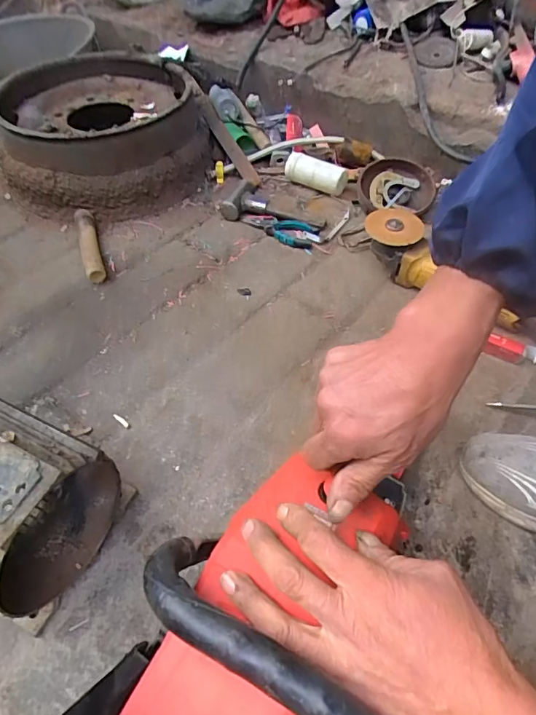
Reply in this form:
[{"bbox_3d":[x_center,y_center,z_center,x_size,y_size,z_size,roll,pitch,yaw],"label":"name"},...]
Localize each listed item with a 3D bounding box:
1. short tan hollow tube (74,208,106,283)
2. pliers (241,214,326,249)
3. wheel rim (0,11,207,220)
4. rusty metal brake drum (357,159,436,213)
[{"bbox_3d":[-0.324,-0.208,0.841,0.032,0.031,0.192,-17,53,-11],"label":"short tan hollow tube"},{"bbox_3d":[0.019,-0.242,0.871,0.160,0.020,0.057,16,54,15],"label":"pliers"},{"bbox_3d":[-0.340,-0.493,0.988,0.386,0.151,0.449,-6,52,-2],"label":"wheel rim"},{"bbox_3d":[0.246,-0.327,0.886,0.143,0.047,0.128,8,52,9],"label":"rusty metal brake drum"}]

